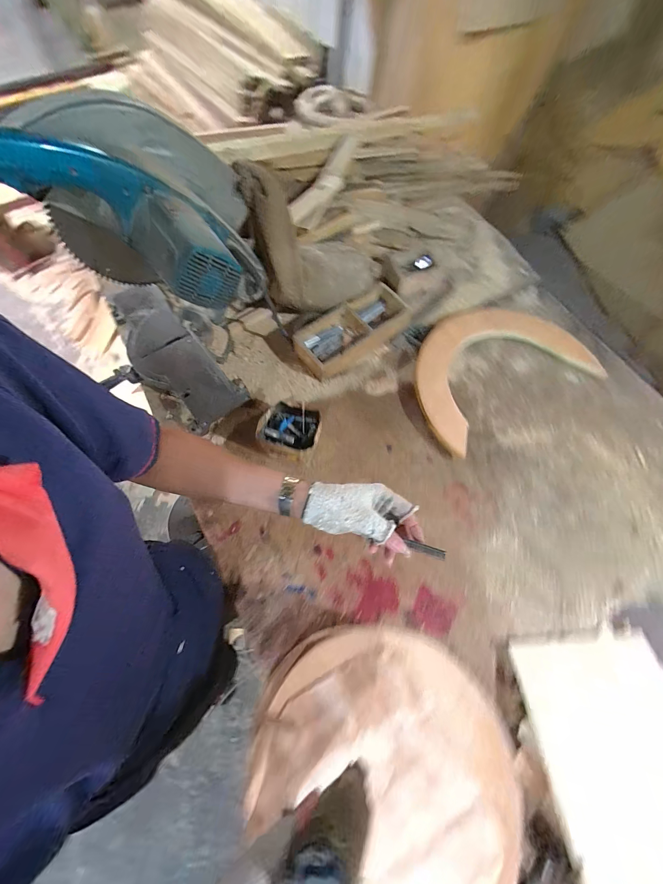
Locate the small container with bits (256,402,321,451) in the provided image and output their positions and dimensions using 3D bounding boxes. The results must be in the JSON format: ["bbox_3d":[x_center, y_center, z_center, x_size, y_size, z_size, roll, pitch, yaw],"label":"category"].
[{"bbox_3d":[-0.087,-0.027,0.692,0.130,0.072,0.104,16,70,6],"label":"small container with bits"}]

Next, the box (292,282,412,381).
[{"bbox_3d":[0.052,-0.284,0.803,0.301,0.085,0.138,-34,73,-12],"label":"box"}]

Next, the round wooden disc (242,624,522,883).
[{"bbox_3d":[0.068,0.405,0.393,0.299,0.033,0.322,0,69,0],"label":"round wooden disc"}]

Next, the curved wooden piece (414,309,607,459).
[{"bbox_3d":[0.398,-0.197,0.767,0.445,0.024,0.315,-25,71,-10],"label":"curved wooden piece"}]

